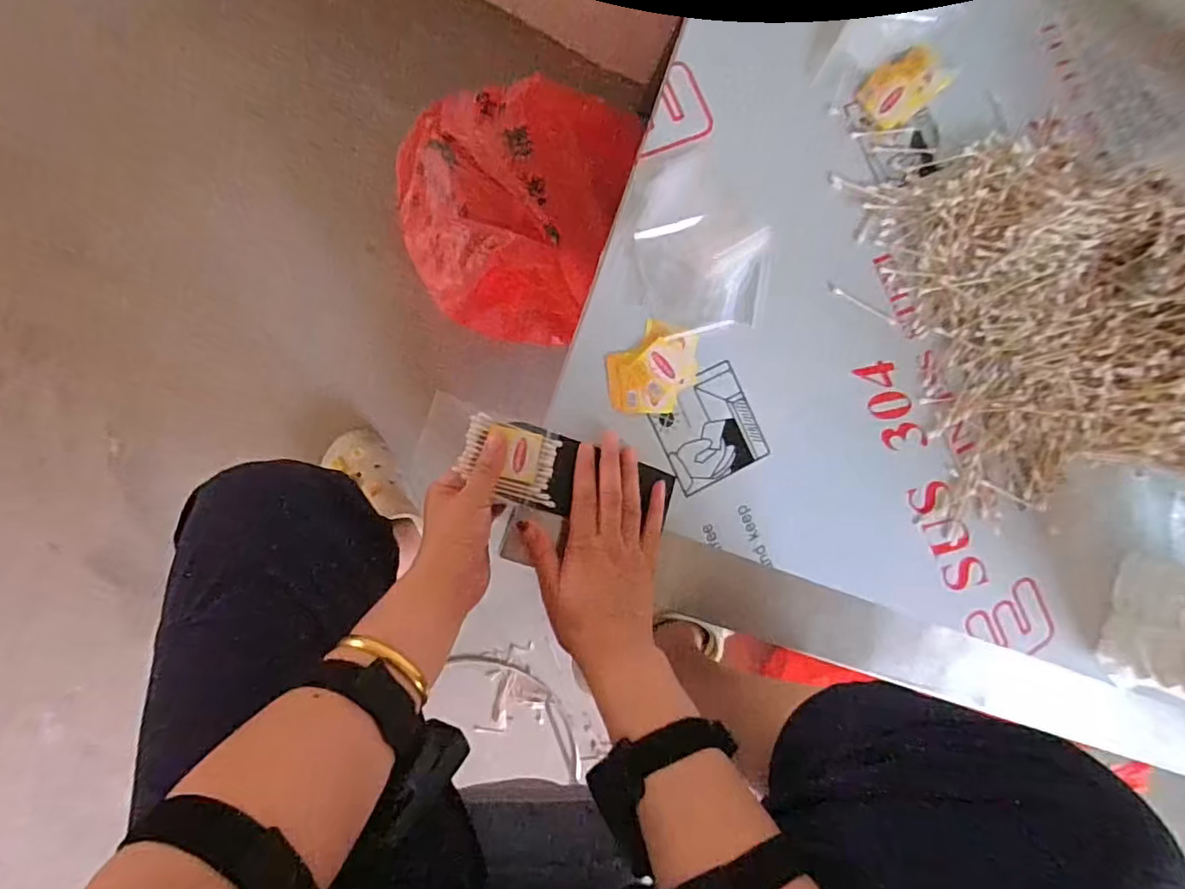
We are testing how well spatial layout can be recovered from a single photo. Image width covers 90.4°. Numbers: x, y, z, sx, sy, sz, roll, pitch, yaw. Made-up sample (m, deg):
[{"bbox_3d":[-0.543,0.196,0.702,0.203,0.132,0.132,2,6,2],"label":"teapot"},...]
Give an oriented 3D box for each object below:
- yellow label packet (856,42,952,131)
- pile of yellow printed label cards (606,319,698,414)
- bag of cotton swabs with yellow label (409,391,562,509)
[{"bbox_3d":[0.300,-0.346,0.566,0.086,0.011,0.054,-36,93,-8],"label":"yellow label packet"},{"bbox_3d":[0.052,-0.066,0.502,0.080,0.012,0.077,0,87,-8],"label":"pile of yellow printed label cards"},{"bbox_3d":[-0.081,0.010,0.461,0.109,0.013,0.072,16,85,-7],"label":"bag of cotton swabs with yellow label"}]

